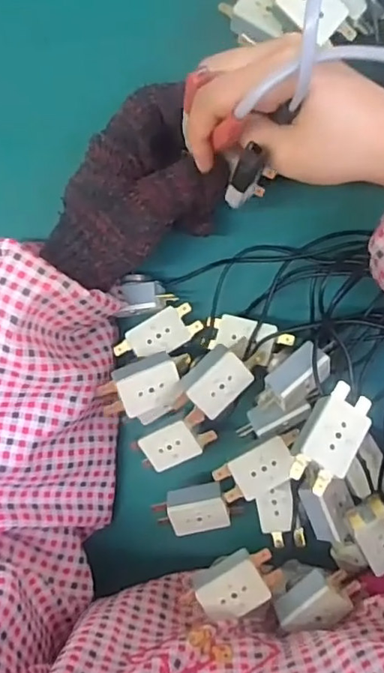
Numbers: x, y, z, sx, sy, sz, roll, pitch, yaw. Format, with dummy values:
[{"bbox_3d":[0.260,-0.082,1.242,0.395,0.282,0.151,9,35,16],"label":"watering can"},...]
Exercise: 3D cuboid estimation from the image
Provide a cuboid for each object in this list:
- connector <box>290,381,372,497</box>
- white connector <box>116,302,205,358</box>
[{"bbox_3d":[0.075,0.055,0.307,0.031,0.016,0.060,34,67,0],"label":"connector"},{"bbox_3d":[-0.022,-0.002,0.380,0.057,0.010,0.025,-24,90,-9],"label":"white connector"}]

